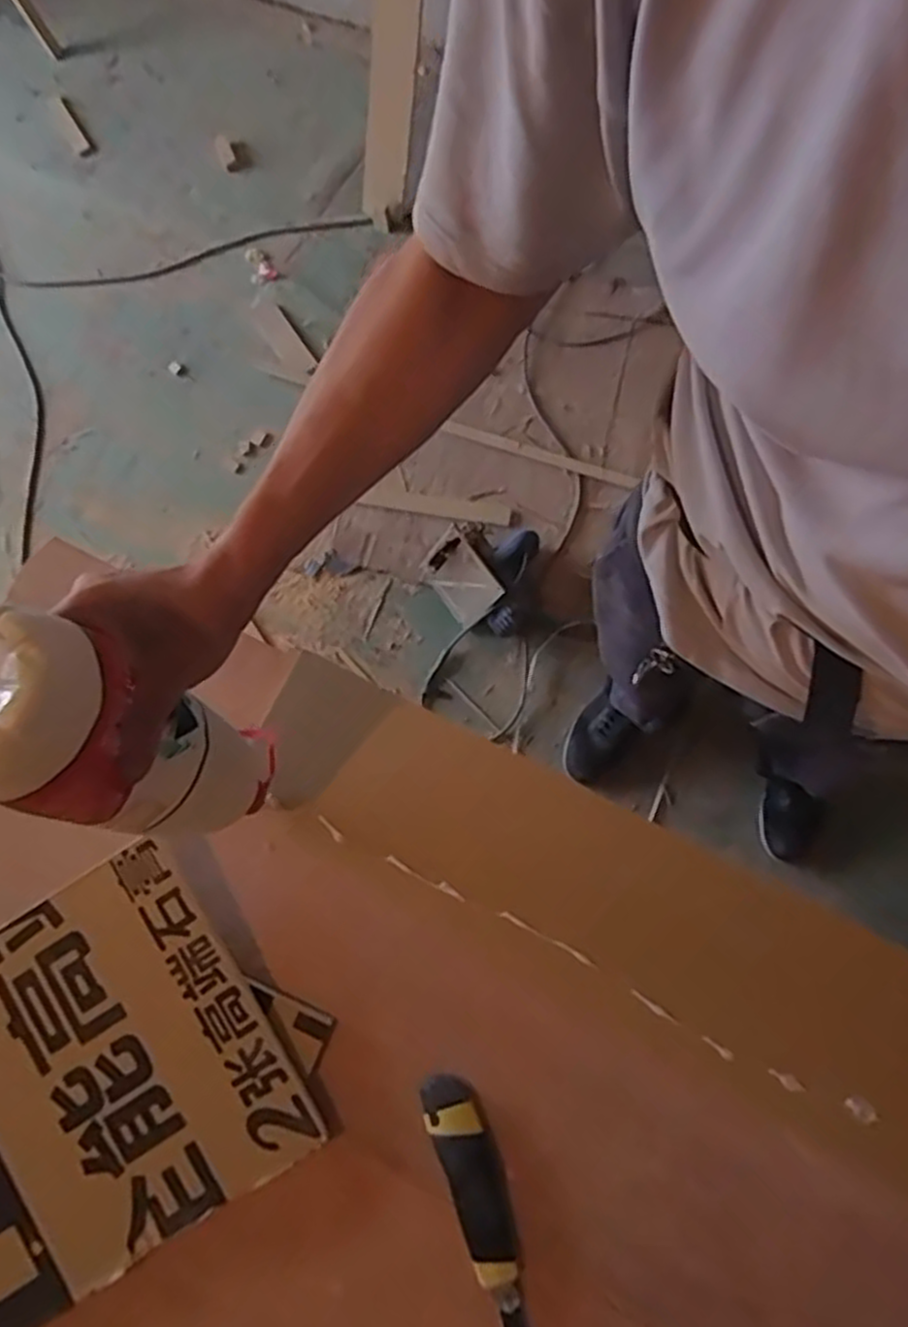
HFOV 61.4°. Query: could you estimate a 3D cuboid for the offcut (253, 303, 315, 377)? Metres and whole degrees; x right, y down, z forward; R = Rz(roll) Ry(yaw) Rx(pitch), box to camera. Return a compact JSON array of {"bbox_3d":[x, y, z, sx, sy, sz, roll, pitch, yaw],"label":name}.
[{"bbox_3d":[-0.368,-0.703,1.658,0.061,0.008,0.198,-33,75,-1],"label":"offcut"}]

